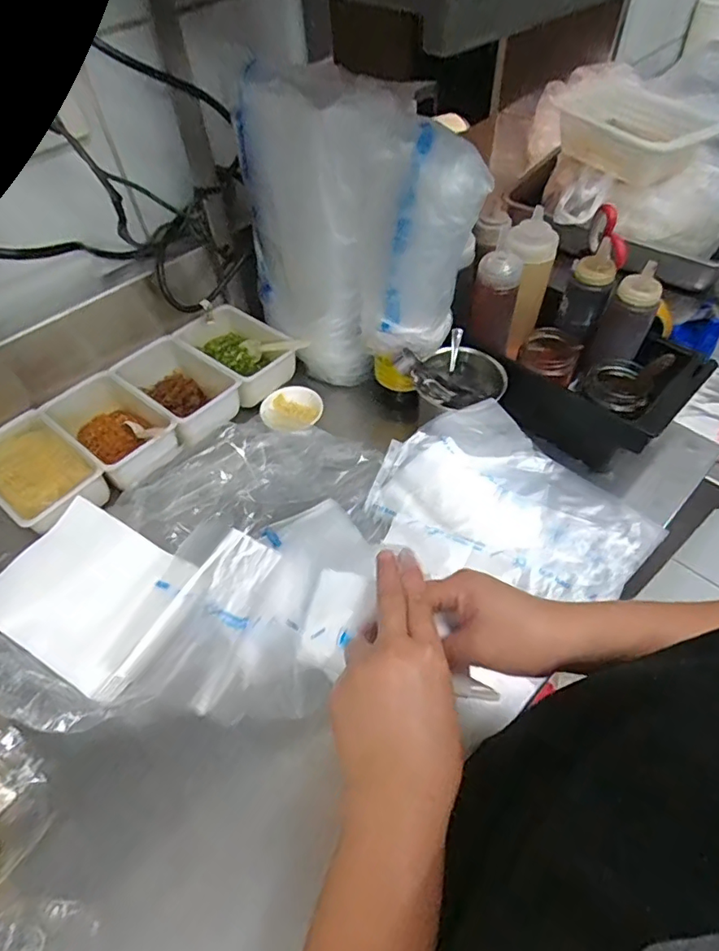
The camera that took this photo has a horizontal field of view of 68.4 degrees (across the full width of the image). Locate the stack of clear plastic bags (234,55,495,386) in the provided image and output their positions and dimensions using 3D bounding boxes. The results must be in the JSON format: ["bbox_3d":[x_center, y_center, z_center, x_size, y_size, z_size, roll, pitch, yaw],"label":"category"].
[{"bbox_3d":[-0.016,-0.229,0.553,0.270,0.284,0.082,33,63,25],"label":"stack of clear plastic bags"}]

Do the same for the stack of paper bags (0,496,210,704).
[{"bbox_3d":[-0.232,0.103,0.464,0.153,0.027,0.127,23,59,20],"label":"stack of paper bags"}]

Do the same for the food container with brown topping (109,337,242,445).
[{"bbox_3d":[-0.210,-0.097,0.623,0.153,0.067,0.089,37,64,27],"label":"food container with brown topping"}]

